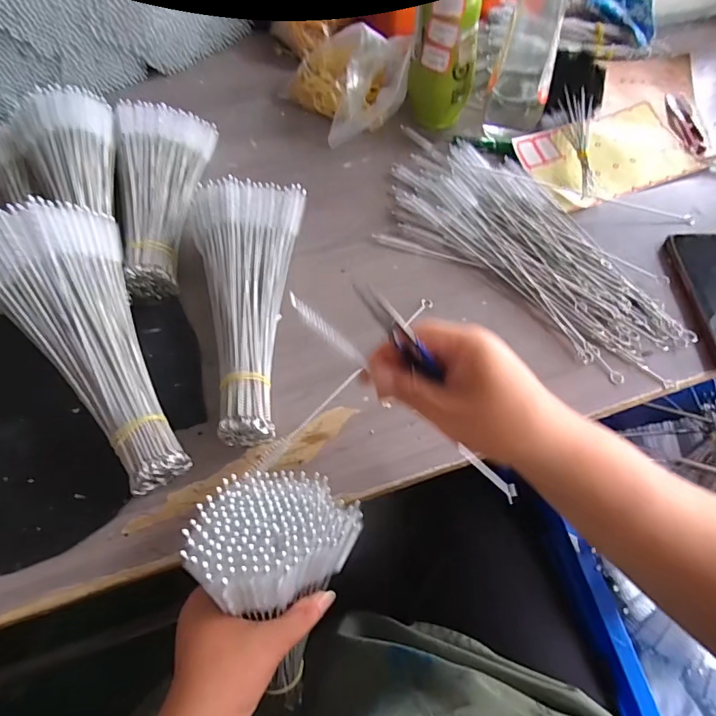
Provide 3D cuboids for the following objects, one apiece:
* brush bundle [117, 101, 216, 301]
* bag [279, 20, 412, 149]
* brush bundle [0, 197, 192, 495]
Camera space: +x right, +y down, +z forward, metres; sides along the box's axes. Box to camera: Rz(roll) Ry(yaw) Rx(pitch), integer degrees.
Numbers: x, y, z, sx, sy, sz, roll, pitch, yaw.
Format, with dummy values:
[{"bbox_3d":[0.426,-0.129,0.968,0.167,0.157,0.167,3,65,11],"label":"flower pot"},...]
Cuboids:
[{"bbox_3d":[-0.221,-0.183,0.491,0.096,0.047,0.260,-2,61,0],"label":"brush bundle"},{"bbox_3d":[-0.019,-0.360,0.574,0.107,0.086,0.153,-31,65,-15],"label":"bag"},{"bbox_3d":[-0.219,-0.013,0.371,0.112,0.061,0.260,-30,78,-14],"label":"brush bundle"}]

